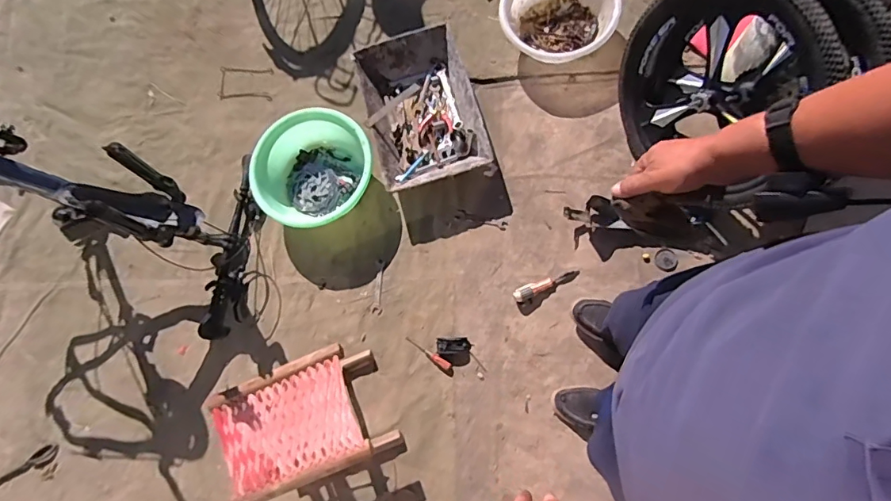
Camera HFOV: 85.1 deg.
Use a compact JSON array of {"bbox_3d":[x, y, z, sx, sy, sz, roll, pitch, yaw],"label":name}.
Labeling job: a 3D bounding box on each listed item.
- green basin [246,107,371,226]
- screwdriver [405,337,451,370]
[{"bbox_3d":[-0.400,-0.237,1.480,0.370,0.136,0.327,-25,76,-2],"label":"green basin"},{"bbox_3d":[-0.049,0.286,1.361,0.147,0.022,0.022,33,83,13],"label":"screwdriver"}]

